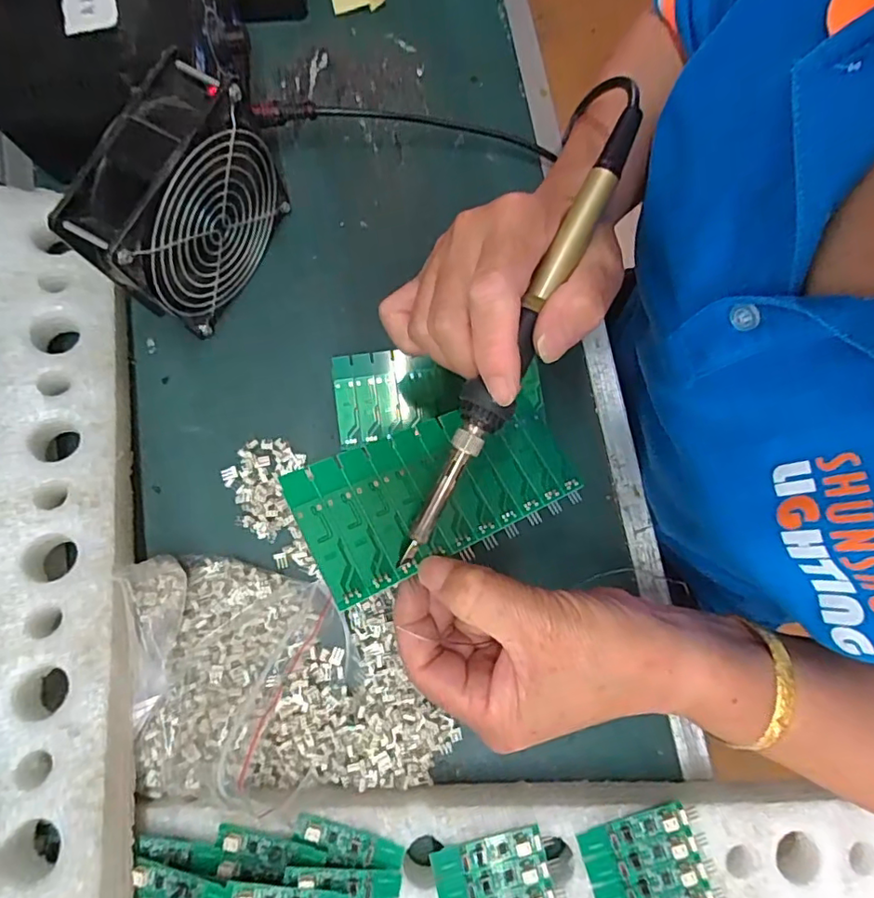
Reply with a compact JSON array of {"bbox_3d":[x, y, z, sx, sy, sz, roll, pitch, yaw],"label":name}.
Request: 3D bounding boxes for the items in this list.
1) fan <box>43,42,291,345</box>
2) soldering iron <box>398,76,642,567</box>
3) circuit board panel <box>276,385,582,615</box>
[{"bbox_3d":[-0.150,-0.139,0.342,0.045,0.124,0.121,26,81,3],"label":"fan"},{"bbox_3d":[0.041,-0.058,0.240,0.020,0.025,0.223,26,90,4],"label":"soldering iron"},{"bbox_3d":[0.004,0.015,0.264,0.139,0.004,0.062,-22,73,-29],"label":"circuit board panel"}]

